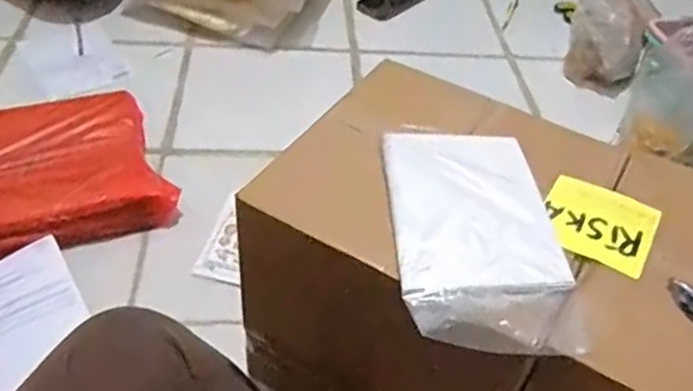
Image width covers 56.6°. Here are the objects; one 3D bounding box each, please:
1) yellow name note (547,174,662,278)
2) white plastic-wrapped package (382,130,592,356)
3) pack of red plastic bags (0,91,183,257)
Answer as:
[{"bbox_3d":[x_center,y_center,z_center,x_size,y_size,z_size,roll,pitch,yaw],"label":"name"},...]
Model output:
[{"bbox_3d":[0.177,0.018,0.451,0.074,0.007,0.076,26,47,19],"label":"yellow name note"},{"bbox_3d":[0.087,0.016,0.434,0.109,0.028,0.194,1,44,-5],"label":"white plastic-wrapped package"},{"bbox_3d":[-0.423,-0.036,0.897,0.308,0.058,0.271,-13,47,-19],"label":"pack of red plastic bags"}]

